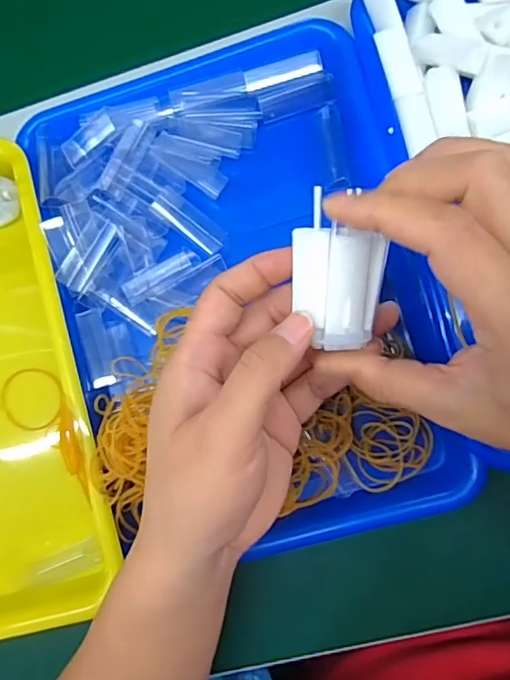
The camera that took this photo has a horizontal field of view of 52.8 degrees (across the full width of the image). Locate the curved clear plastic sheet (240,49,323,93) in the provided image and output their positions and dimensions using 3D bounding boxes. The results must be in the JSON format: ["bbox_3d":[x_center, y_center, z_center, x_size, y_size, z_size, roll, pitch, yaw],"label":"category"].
[{"bbox_3d":[0.019,-0.187,0.358,0.053,0.008,0.016,-14,99,4],"label":"curved clear plastic sheet"}]

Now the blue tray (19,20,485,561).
[{"bbox_3d":[-0.005,-0.028,0.358,0.240,0.056,0.334,-17,84,7],"label":"blue tray"}]

